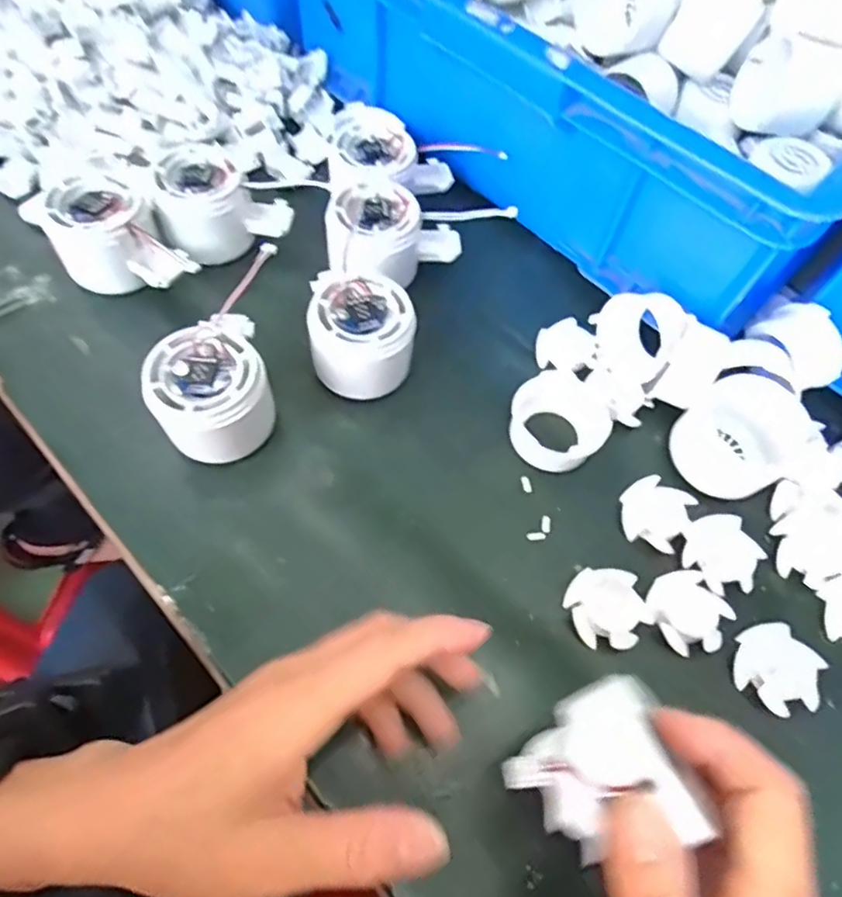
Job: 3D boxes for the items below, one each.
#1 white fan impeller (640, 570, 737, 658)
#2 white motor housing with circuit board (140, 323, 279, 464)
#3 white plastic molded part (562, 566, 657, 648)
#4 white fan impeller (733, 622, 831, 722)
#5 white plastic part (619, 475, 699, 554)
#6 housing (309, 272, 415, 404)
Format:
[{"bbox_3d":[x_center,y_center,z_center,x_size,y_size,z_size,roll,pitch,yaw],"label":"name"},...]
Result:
[{"bbox_3d":[0.136,0.083,0.308,0.040,0.007,0.040,-41,71,-19],"label":"white fan impeller"},{"bbox_3d":[-0.111,-0.027,0.325,0.061,0.055,0.060,-31,68,-19],"label":"white motor housing with circuit board"},{"bbox_3d":[0.095,0.082,0.309,0.037,0.009,0.040,-16,65,-8],"label":"white plastic molded part"},{"bbox_3d":[0.178,0.109,0.300,0.039,0.011,0.037,0,63,-1],"label":"white fan impeller"},{"bbox_3d":[0.130,0.036,0.340,0.036,0.009,0.038,29,67,13],"label":"white plastic part"},{"bbox_3d":[-0.034,-0.063,0.354,0.059,0.050,0.064,3,61,-3],"label":"housing"}]

